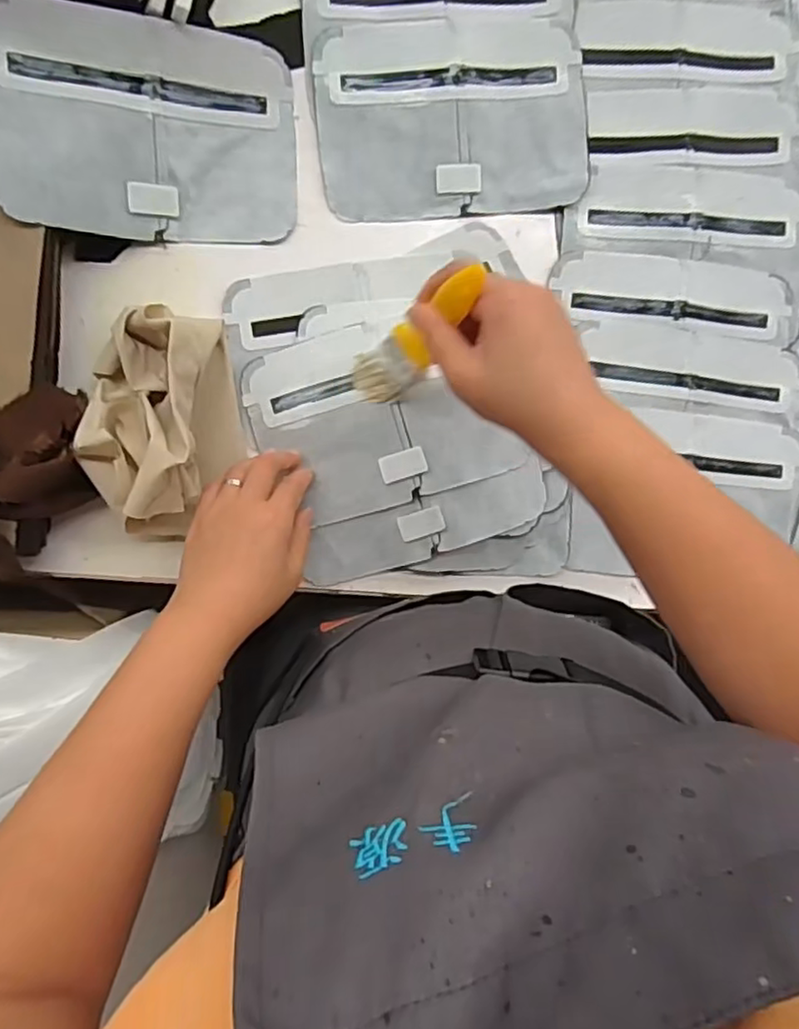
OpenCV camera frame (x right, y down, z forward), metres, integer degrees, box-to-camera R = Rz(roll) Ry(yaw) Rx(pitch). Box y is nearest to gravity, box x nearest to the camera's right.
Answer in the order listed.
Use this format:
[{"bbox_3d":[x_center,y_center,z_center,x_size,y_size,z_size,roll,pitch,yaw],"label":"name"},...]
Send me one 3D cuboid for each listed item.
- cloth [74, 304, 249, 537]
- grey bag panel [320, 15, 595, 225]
[{"bbox_3d":[-0.161,-0.061,0.434,0.098,0.067,0.147,-7,96,-6],"label":"cloth"},{"bbox_3d":[0.040,-0.287,0.470,0.193,0.014,0.128,-7,96,-6],"label":"grey bag panel"}]

